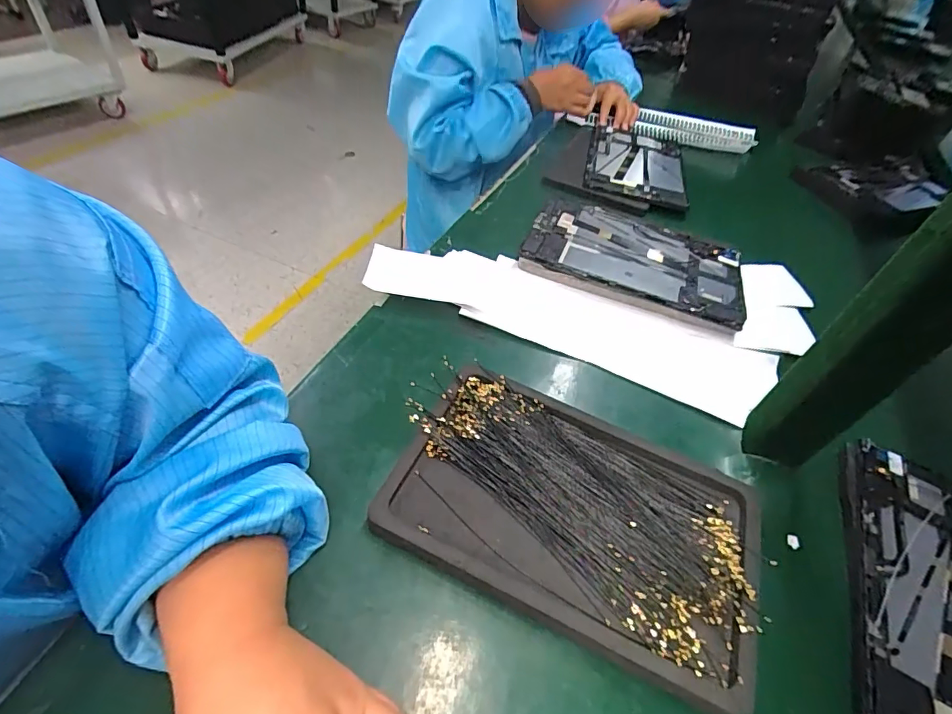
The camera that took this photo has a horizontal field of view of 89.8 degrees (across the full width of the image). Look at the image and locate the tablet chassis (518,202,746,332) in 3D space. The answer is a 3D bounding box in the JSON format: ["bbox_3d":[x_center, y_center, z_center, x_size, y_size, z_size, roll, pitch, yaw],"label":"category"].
[{"bbox_3d":[0.188,-0.121,0.557,0.246,0.020,0.148,19,51,10],"label":"tablet chassis"}]

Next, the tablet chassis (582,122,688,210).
[{"bbox_3d":[0.252,-0.304,0.746,0.151,0.025,0.231,13,50,5],"label":"tablet chassis"}]

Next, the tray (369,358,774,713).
[{"bbox_3d":[0.066,0.104,0.337,0.253,0.026,0.160,22,52,12],"label":"tray"}]

